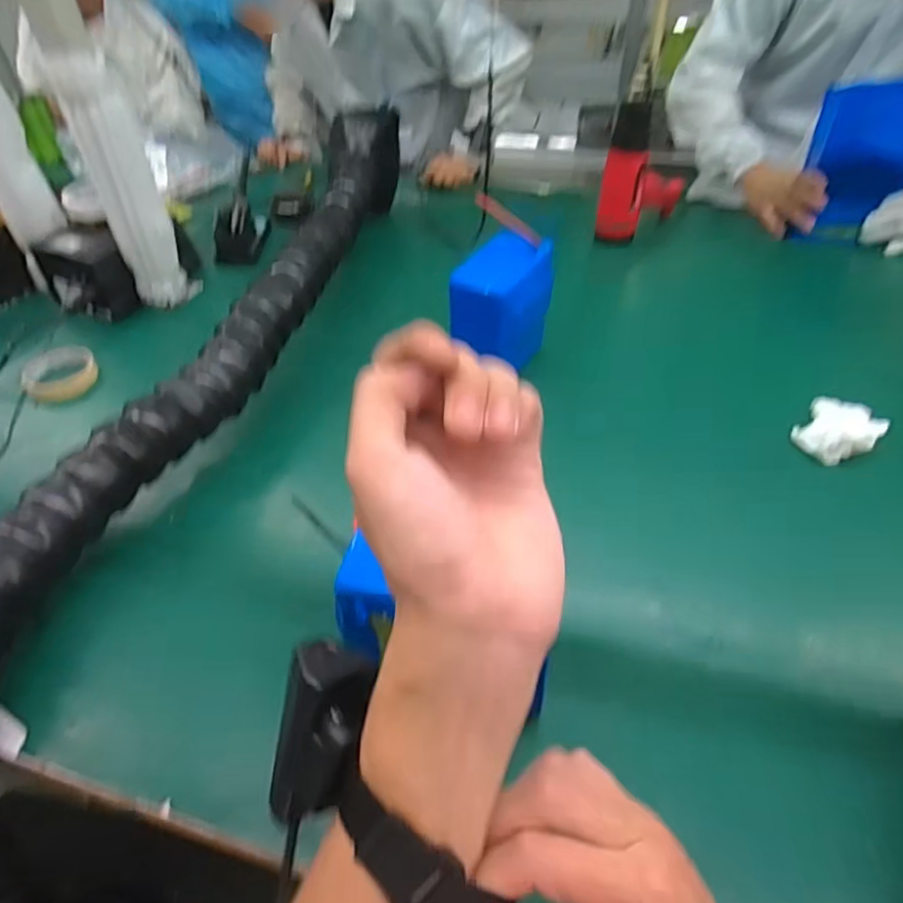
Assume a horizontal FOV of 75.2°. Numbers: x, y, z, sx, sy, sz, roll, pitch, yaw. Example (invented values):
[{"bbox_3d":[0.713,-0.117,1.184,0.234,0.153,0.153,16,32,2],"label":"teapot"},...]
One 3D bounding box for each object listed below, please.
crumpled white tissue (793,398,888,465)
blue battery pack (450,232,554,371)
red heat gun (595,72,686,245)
[{"bbox_3d":[0.440,-0.025,0.670,0.087,0.032,0.080,-34,52,-30],"label":"crumpled white tissue"},{"bbox_3d":[0.067,-0.175,0.747,0.073,0.159,0.145,26,49,26],"label":"blue battery pack"},{"bbox_3d":[0.346,-0.516,1.034,0.071,0.256,0.197,31,52,29],"label":"red heat gun"}]

